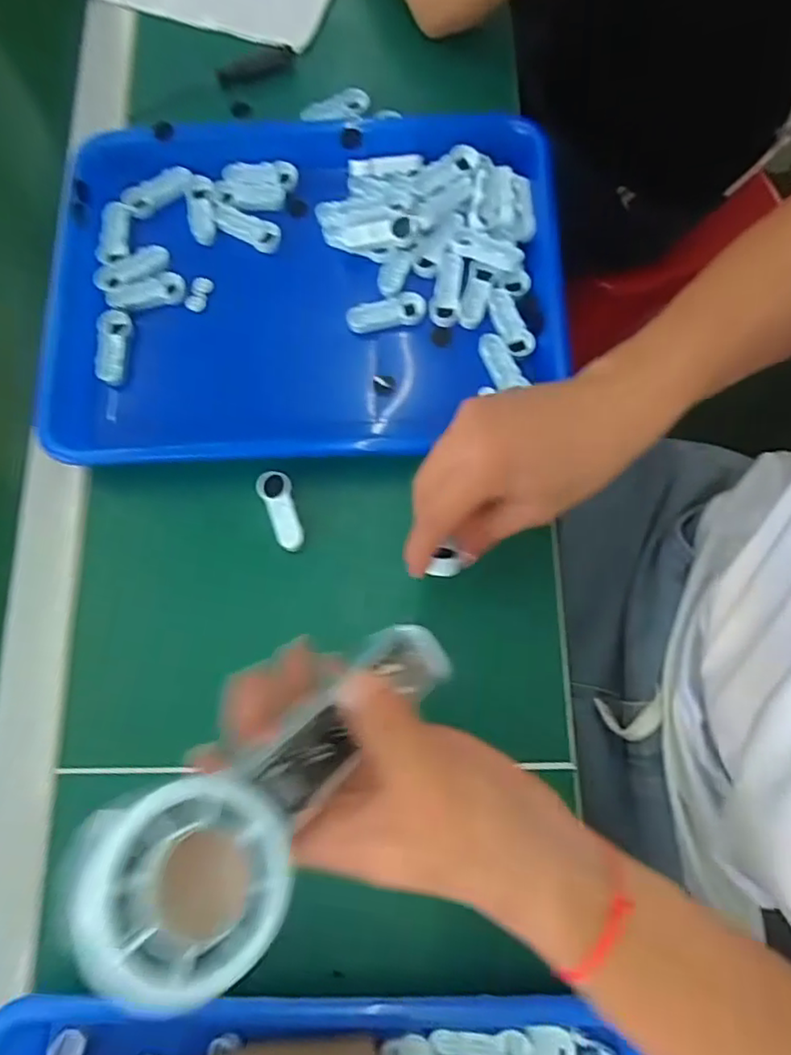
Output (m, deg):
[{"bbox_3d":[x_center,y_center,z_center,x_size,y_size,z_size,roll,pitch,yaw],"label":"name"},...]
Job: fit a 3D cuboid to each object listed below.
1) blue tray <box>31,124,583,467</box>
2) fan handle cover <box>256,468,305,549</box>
[{"bbox_3d":[-0.057,-0.158,0.425,0.336,0.038,0.244,-1,75,1],"label":"blue tray"},{"bbox_3d":[-0.069,-0.010,0.394,0.020,0.015,0.052,-25,76,-5],"label":"fan handle cover"}]

